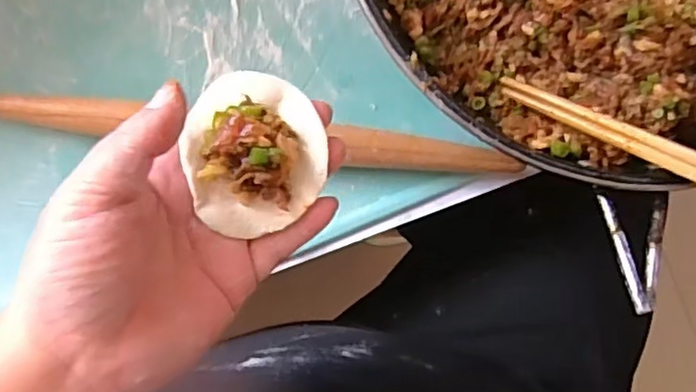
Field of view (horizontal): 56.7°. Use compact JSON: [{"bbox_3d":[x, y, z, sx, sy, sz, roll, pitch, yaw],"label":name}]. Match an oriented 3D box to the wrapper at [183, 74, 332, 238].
[{"bbox_3d":[-0.038,-0.019,0.265,0.055,0.017,0.064,-7,84,-8],"label":"wrapper"}]

